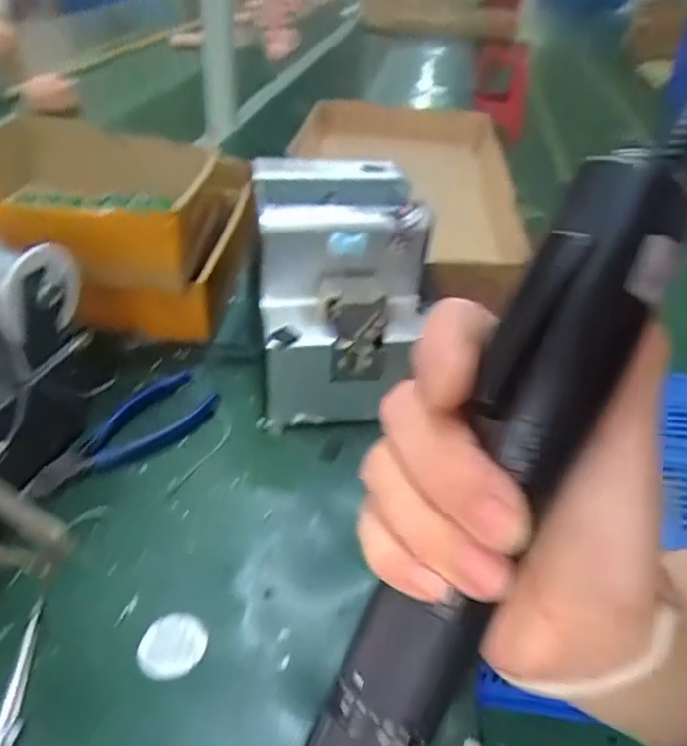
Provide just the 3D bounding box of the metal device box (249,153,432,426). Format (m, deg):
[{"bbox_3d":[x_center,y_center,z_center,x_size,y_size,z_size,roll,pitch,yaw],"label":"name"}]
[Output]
[{"bbox_3d":[-0.005,-0.061,0.489,0.128,0.153,0.170,-5,38,-9],"label":"metal device box"}]

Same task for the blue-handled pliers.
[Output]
[{"bbox_3d":[-0.150,0.046,0.437,0.054,0.016,0.142,23,40,20],"label":"blue-handled pliers"}]

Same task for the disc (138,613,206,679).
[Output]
[{"bbox_3d":[-0.091,0.145,0.329,0.033,0.004,0.036,5,37,-4],"label":"disc"}]

